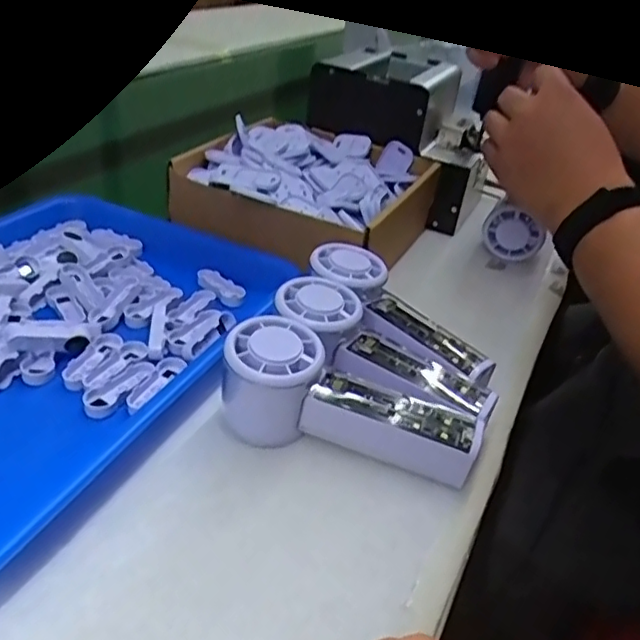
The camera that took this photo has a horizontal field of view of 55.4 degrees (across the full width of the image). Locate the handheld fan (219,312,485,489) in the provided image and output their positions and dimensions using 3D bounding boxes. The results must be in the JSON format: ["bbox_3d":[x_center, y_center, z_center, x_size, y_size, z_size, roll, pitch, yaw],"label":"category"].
[{"bbox_3d":[0.017,0.046,0.361,0.149,0.058,0.053,13,34,8],"label":"handheld fan"}]

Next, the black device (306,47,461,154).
[{"bbox_3d":[0.071,-0.247,0.666,0.135,0.058,0.135,18,36,16],"label":"black device"}]

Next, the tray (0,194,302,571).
[{"bbox_3d":[-0.195,0.003,0.407,0.237,0.033,0.339,18,35,15],"label":"tray"}]

